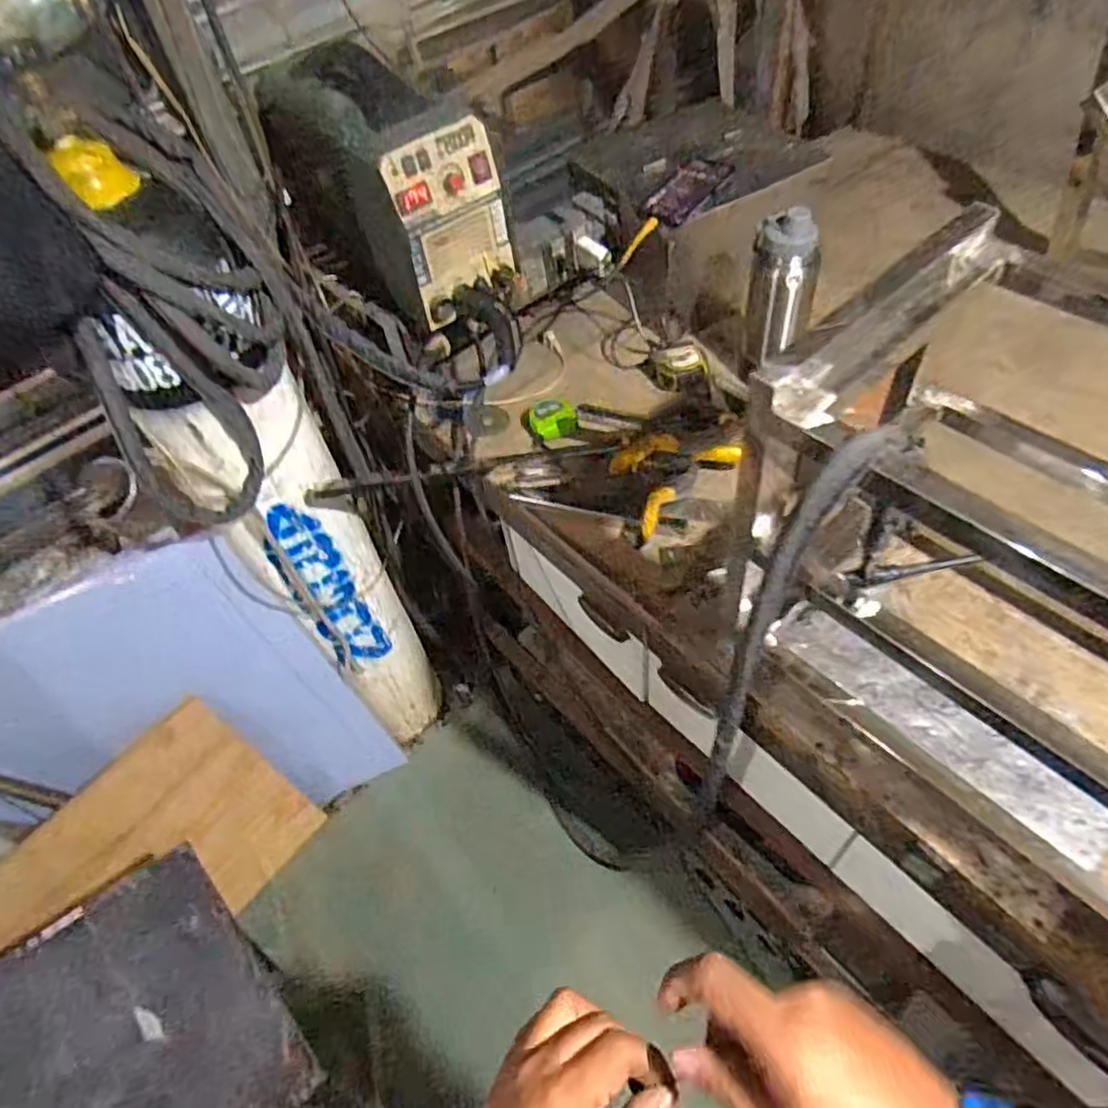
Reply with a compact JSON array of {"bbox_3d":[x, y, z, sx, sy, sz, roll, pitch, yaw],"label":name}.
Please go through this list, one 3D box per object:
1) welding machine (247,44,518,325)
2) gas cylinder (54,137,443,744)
[{"bbox_3d":[-0.235,-0.510,0.972,0.158,0.250,0.354,-36,56,-22],"label":"welding machine"},{"bbox_3d":[-0.411,-0.036,1.173,0.187,1.127,0.185,8,52,12],"label":"gas cylinder"}]

